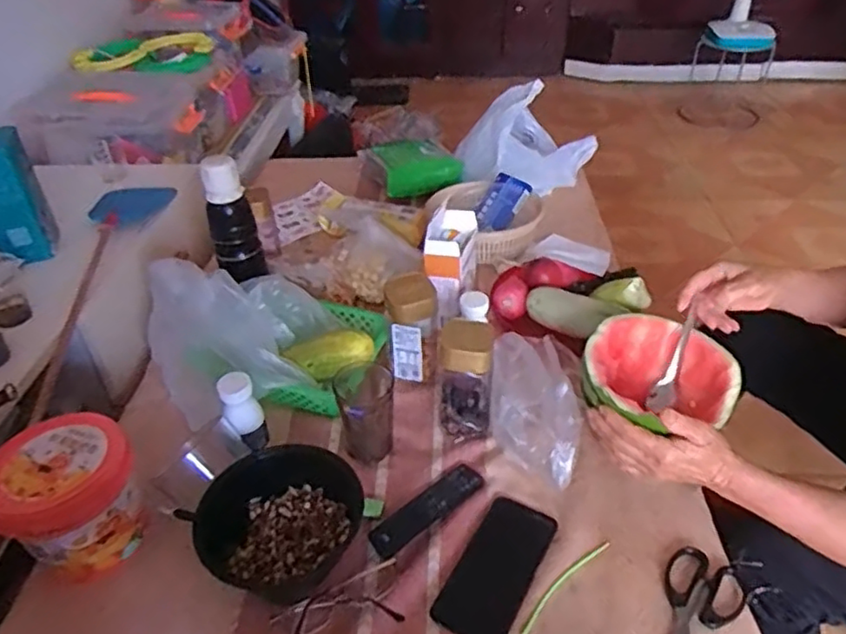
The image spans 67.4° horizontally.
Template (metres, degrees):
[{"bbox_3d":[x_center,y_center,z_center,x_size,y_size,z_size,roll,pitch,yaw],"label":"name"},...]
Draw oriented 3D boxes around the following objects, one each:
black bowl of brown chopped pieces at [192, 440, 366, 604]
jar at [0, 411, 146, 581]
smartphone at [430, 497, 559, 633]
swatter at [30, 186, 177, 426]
[{"bbox_3d":[-0.146,0.215,0.678,0.145,0.072,0.173,26,46,31],"label":"black bowl of brown chopped pieces"},{"bbox_3d":[-0.366,0.197,0.674,0.127,0.138,0.130,-21,42,-22],"label":"jar"},{"bbox_3d":[0.079,0.265,0.673,0.077,0.007,0.165,19,43,25],"label":"smartphone"},{"bbox_3d":[-0.479,-0.081,0.950,0.113,0.021,0.556,-6,38,-4],"label":"swatter"}]

